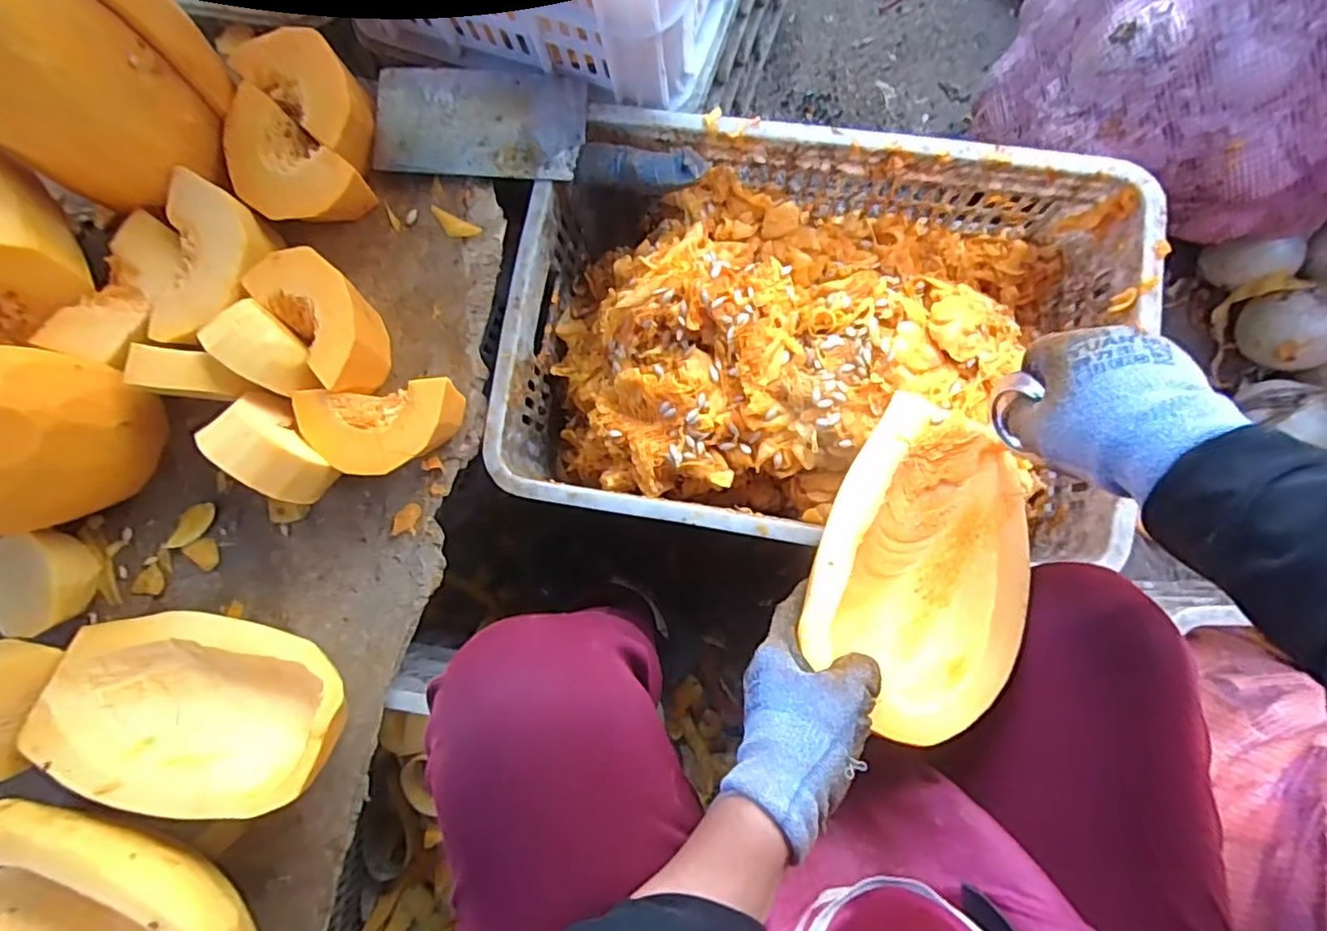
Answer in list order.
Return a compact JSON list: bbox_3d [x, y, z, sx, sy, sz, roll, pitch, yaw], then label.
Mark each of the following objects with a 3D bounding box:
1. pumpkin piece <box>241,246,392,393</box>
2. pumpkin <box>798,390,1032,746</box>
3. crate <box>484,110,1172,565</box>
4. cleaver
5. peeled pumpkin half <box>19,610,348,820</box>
[{"bbox_3d":[-0.274,-0.123,0.519,0.066,0.076,0.129,-42,83,-1],"label":"pumpkin piece"},{"bbox_3d":[0.177,0.073,0.455,0.138,0.080,0.240,22,66,6],"label":"pumpkin"},{"bbox_3d":[0.128,-0.106,0.583,0.509,0.153,0.342,9,85,5],"label":"crate"},{"bbox_3d":[-0.109,-0.298,0.546,0.281,0.023,0.096,5,85,4],"label":"cleaver"},{"bbox_3d":[-0.372,0.195,0.502,0.245,0.065,0.143,8,67,1],"label":"peeled pumpkin half"}]

